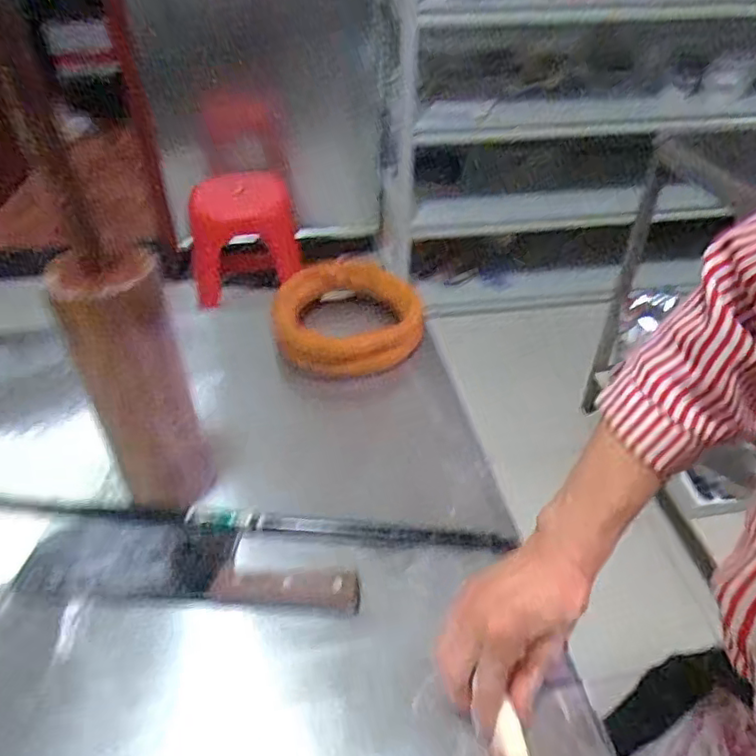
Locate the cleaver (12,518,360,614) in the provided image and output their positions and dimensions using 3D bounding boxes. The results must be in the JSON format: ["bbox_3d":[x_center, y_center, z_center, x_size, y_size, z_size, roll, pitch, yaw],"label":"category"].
[{"bbox_3d":[-0.157,0.153,0.515,0.282,0.018,0.072,2,41,5],"label":"cleaver"}]

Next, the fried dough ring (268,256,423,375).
[{"bbox_3d":[-0.040,-0.083,0.765,0.180,0.047,0.184,-2,41,1],"label":"fried dough ring"}]

